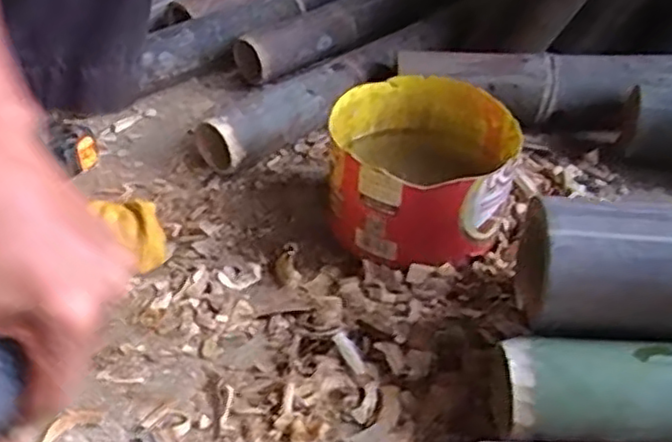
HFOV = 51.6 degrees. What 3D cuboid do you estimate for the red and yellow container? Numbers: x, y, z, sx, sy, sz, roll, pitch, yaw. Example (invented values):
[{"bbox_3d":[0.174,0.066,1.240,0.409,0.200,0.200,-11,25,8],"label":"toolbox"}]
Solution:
[{"bbox_3d":[0.069,-0.039,0.585,0.154,0.101,0.156,5,38,6],"label":"red and yellow container"}]

